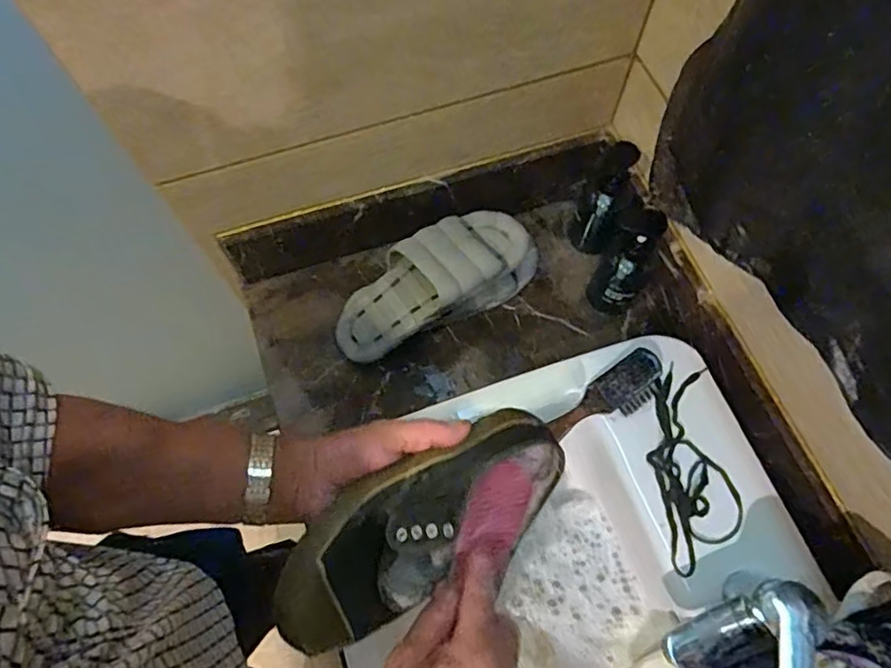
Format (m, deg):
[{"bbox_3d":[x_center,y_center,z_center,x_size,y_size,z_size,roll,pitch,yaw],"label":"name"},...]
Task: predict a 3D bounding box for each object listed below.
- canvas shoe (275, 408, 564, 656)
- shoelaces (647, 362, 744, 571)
[{"bbox_3d":[-0.010,0.156,0.453,0.243,0.073,0.110,-31,69,-18],"label":"canvas shoe"},{"bbox_3d":[0.254,0.131,0.615,0.081,0.010,0.210,-6,67,-1],"label":"shoelaces"}]

